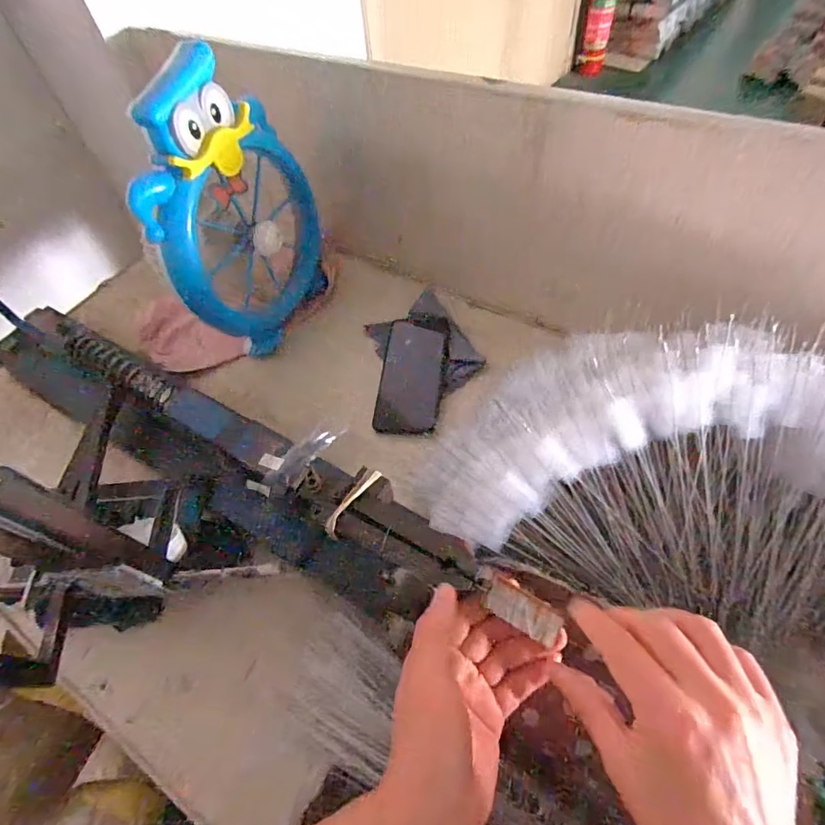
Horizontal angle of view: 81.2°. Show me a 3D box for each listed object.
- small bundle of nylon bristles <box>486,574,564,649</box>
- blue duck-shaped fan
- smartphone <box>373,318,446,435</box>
[{"bbox_3d":[0.071,0.125,0.306,0.048,0.004,0.021,28,63,20],"label":"small bundle of nylon bristles"},{"bbox_3d":[-0.187,-0.218,0.556,0.071,0.298,0.219,17,59,16],"label":"blue duck-shaped fan"},{"bbox_3d":[0.000,-0.048,0.591,0.075,0.008,0.161,3,63,13],"label":"smartphone"}]

